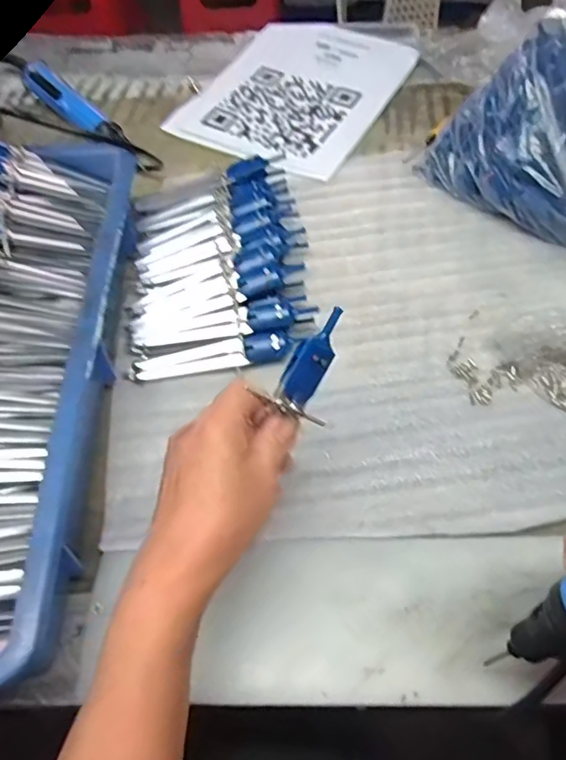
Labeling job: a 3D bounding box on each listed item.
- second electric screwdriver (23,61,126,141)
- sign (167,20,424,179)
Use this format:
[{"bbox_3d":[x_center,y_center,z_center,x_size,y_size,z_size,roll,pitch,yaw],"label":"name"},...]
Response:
[{"bbox_3d":[-0.239,-0.309,0.635,0.040,0.038,0.174,-35,61,-21],"label":"second electric screwdriver"},{"bbox_3d":[0.020,-0.355,0.680,0.211,0.010,0.291,24,61,16],"label":"sign"}]

